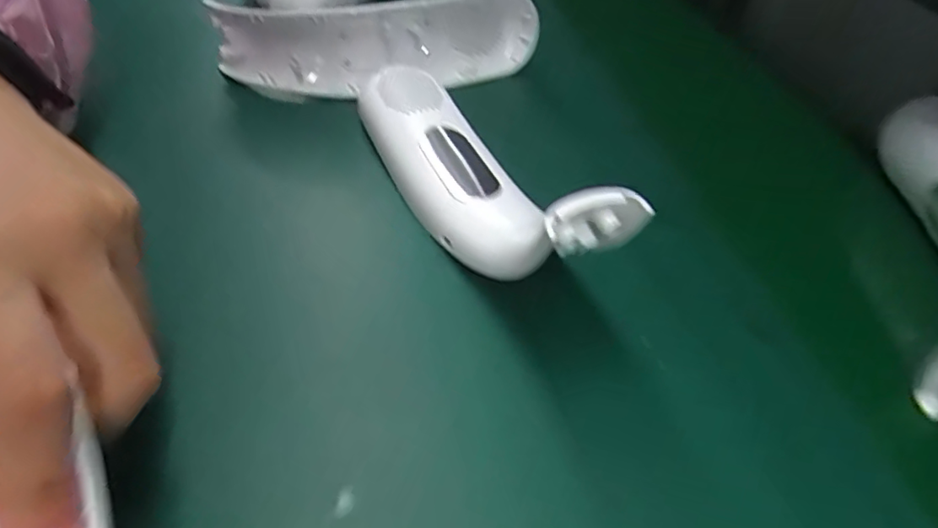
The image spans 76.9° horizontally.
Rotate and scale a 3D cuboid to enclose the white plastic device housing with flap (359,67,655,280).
[{"bbox_3d":[-0.004,-0.048,0.281,0.051,0.051,0.201,-20,36,-19],"label":"white plastic device housing with flap"}]

